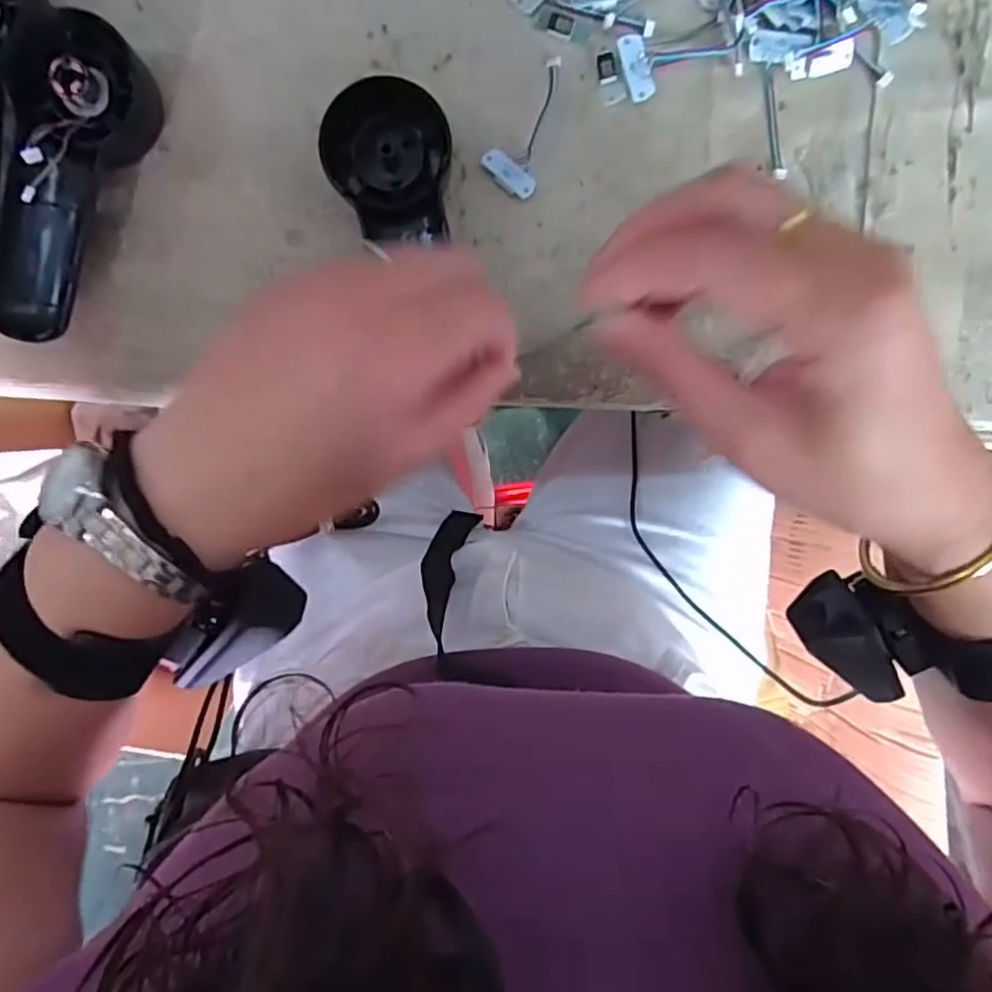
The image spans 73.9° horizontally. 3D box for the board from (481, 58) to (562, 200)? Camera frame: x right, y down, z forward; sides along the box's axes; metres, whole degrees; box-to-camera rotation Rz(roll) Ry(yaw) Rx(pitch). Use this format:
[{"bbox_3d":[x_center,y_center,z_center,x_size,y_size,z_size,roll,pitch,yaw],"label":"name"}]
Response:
[{"bbox_3d":[0.012,-0.189,0.336,0.029,0.005,0.071,12,93,0],"label":"board"}]

